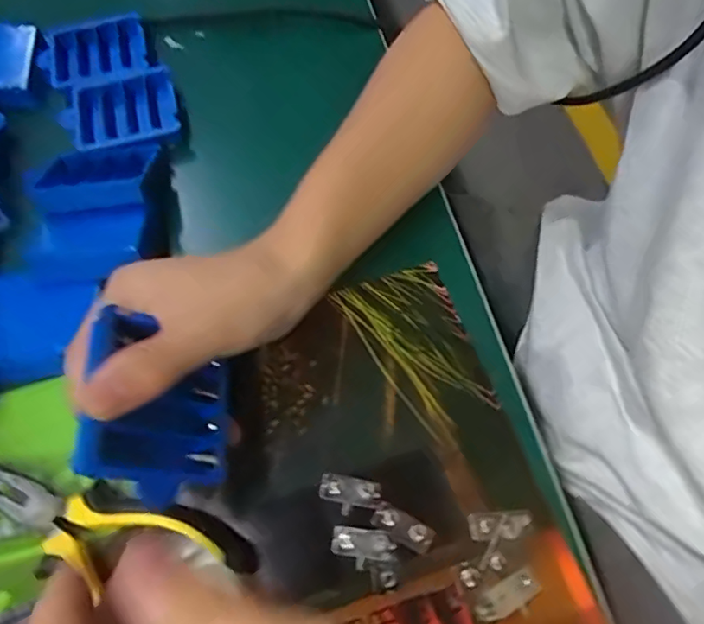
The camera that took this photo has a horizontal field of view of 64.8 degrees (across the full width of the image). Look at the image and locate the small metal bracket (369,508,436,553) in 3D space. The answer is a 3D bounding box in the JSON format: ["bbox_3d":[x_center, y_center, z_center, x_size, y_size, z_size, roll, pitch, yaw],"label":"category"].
[{"bbox_3d":[0.026,0.106,0.274,0.031,0.008,0.013,27,68,15],"label":"small metal bracket"}]

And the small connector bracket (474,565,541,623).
[{"bbox_3d":[0.072,0.134,0.258,0.033,0.008,0.015,-30,66,-12],"label":"small connector bracket"}]

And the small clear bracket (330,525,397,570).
[{"bbox_3d":[0.005,0.115,0.271,0.030,0.004,0.018,5,64,4],"label":"small clear bracket"}]

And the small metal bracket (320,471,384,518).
[{"bbox_3d":[-0.001,0.093,0.282,0.031,0.005,0.017,9,65,7],"label":"small metal bracket"}]

